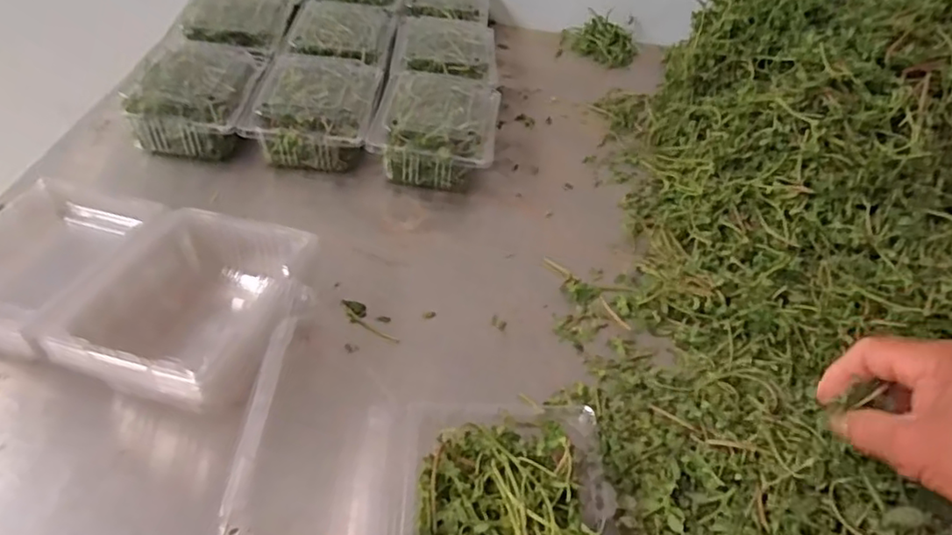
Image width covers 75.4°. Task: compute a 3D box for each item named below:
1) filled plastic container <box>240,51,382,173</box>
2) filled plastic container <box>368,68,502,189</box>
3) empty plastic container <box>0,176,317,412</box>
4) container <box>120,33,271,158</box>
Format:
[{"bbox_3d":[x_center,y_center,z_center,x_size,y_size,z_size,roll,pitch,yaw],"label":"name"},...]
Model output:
[{"bbox_3d":[-0.151,-0.152,0.600,0.105,0.064,0.143,5,44,-3],"label":"filled plastic container"},{"bbox_3d":[-0.037,-0.129,0.594,0.111,0.062,0.125,9,44,1],"label":"filled plastic container"},{"bbox_3d":[-0.232,0.015,0.405,0.227,0.069,0.142,14,45,6],"label":"empty plastic container"},{"bbox_3d":[-0.258,-0.162,0.590,0.097,0.074,0.138,3,44,-5],"label":"container"}]

